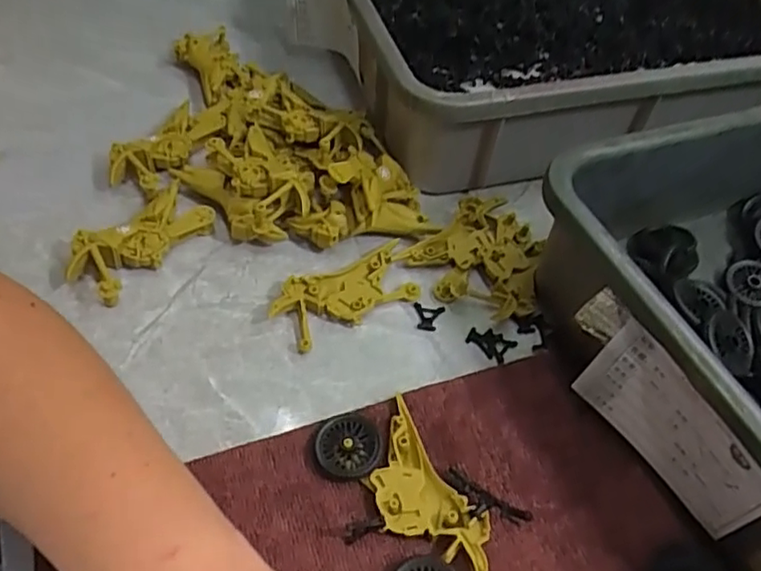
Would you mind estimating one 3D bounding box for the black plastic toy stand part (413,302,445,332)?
[{"bbox_3d":[0.031,0.021,0.422,0.020,0.004,0.020,11,51,5],"label":"black plastic toy stand part"}]

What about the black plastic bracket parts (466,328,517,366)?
[{"bbox_3d":[0.071,0.037,0.414,0.029,0.004,0.021,31,55,19],"label":"black plastic bracket parts"}]

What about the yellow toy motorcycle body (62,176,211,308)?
[{"bbox_3d":[-0.163,-0.032,0.432,0.048,0.026,0.096,31,55,19],"label":"yellow toy motorcycle body"}]

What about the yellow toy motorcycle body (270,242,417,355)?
[{"bbox_3d":[-0.023,0.006,0.424,0.092,0.015,0.048,-25,57,-23],"label":"yellow toy motorcycle body"}]

